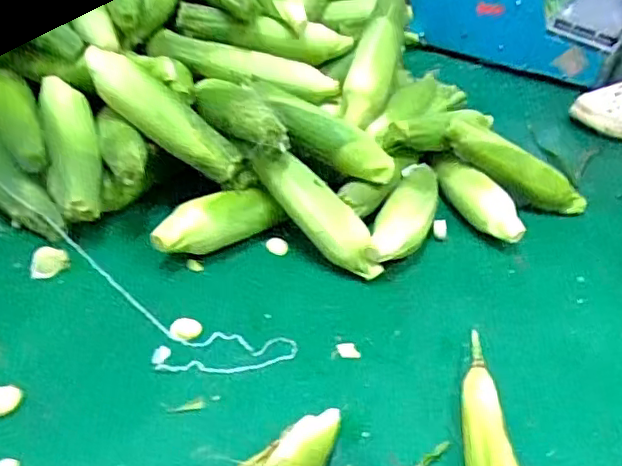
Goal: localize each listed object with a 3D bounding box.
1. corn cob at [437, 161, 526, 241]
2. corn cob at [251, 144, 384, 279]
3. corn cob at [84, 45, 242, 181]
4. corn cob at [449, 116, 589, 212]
[{"bbox_3d":[0.219,-0.039,0.788,0.058,0.056,0.145,-12,38,-23],"label":"corn cob"},{"bbox_3d":[0.011,-0.026,0.687,0.191,0.048,0.048,46,44,4],"label":"corn cob"},{"bbox_3d":[-0.176,-0.143,0.708,0.233,0.056,0.058,40,43,9],"label":"corn cob"},{"bbox_3d":[0.280,-0.091,0.826,0.222,0.048,0.051,29,35,-9],"label":"corn cob"}]

